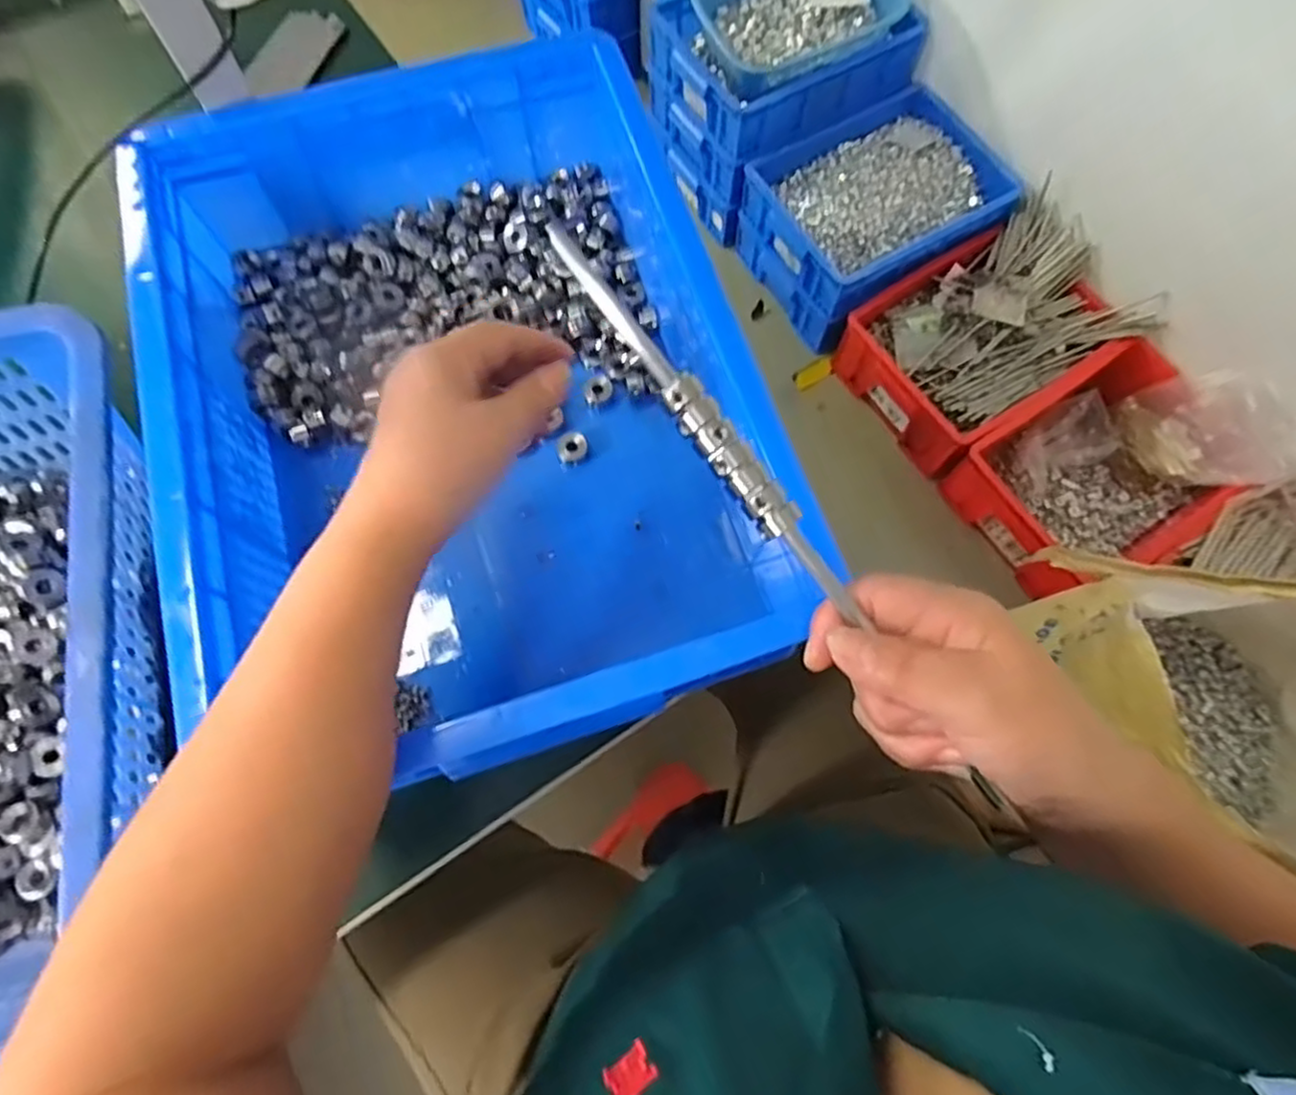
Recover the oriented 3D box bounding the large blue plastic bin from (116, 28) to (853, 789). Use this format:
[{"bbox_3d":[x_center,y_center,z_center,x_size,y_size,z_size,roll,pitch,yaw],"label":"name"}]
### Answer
[{"bbox_3d":[-0.112,-0.105,0.422,0.297,0.110,0.371,-16,72,-7],"label":"large blue plastic bin"}]

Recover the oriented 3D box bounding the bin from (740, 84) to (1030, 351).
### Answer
[{"bbox_3d":[0.439,-0.641,1.372,0.455,0.166,0.337,-31,74,-11],"label":"bin"}]

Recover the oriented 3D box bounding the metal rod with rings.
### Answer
[{"bbox_3d":[0.055,-0.010,0.295,0.016,0.008,0.303,-38,91,-13],"label":"metal rod with rings"}]

